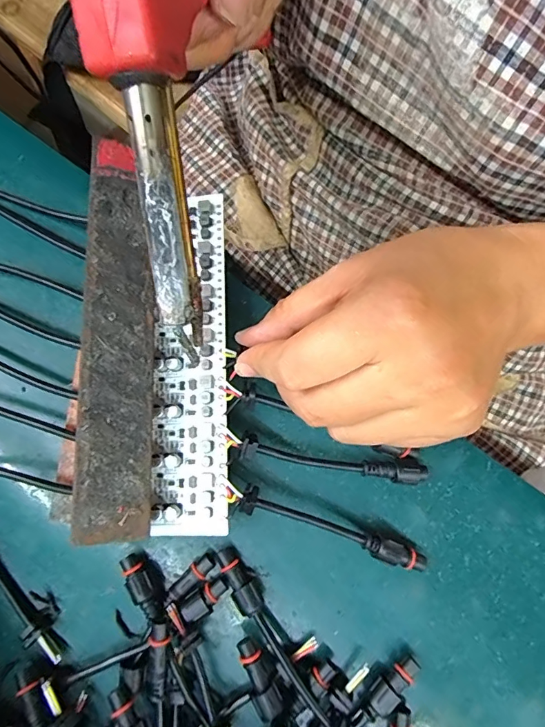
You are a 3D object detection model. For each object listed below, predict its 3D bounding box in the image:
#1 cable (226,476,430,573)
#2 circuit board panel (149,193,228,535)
[{"bbox_3d":[0.025,0.080,0.210,0.101,0.026,0.011,21,79,4],"label":"cable"},{"bbox_3d":[-0.039,-0.004,0.218,0.036,0.006,0.170,3,79,0],"label":"circuit board panel"}]

